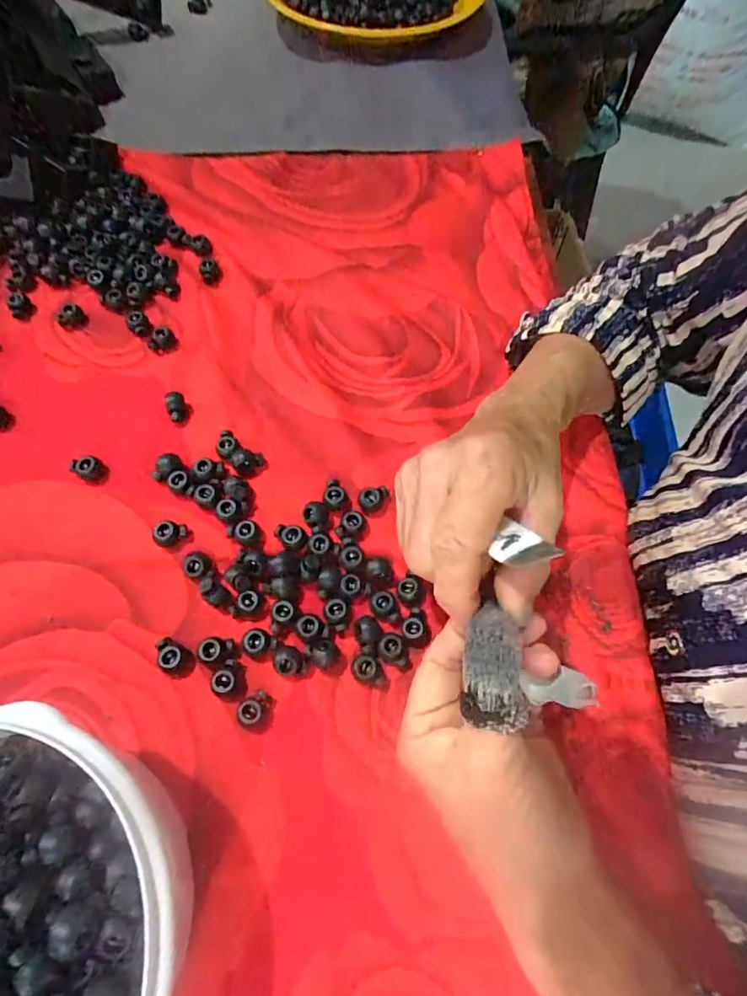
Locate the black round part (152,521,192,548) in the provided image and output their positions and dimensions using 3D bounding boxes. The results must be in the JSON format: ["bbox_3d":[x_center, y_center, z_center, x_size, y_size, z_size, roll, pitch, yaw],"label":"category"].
[{"bbox_3d":[-0.120,0.021,0.289,0.020,0.009,0.014,-16,67,-9],"label":"black round part"}]

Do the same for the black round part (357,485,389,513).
[{"bbox_3d":[0.000,0.000,0.301,0.019,0.009,0.014,-11,67,-7],"label":"black round part"}]

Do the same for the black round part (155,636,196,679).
[{"bbox_3d":[-0.108,0.087,0.263,0.021,0.010,0.015,30,68,11],"label":"black round part"}]

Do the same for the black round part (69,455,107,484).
[{"bbox_3d":[-0.177,-0.018,0.304,0.018,0.011,0.015,31,68,12],"label":"black round part"}]

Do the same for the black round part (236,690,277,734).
[{"bbox_3d":[-0.061,0.112,0.255,0.017,0.012,0.020,9,66,2],"label":"black round part"}]

